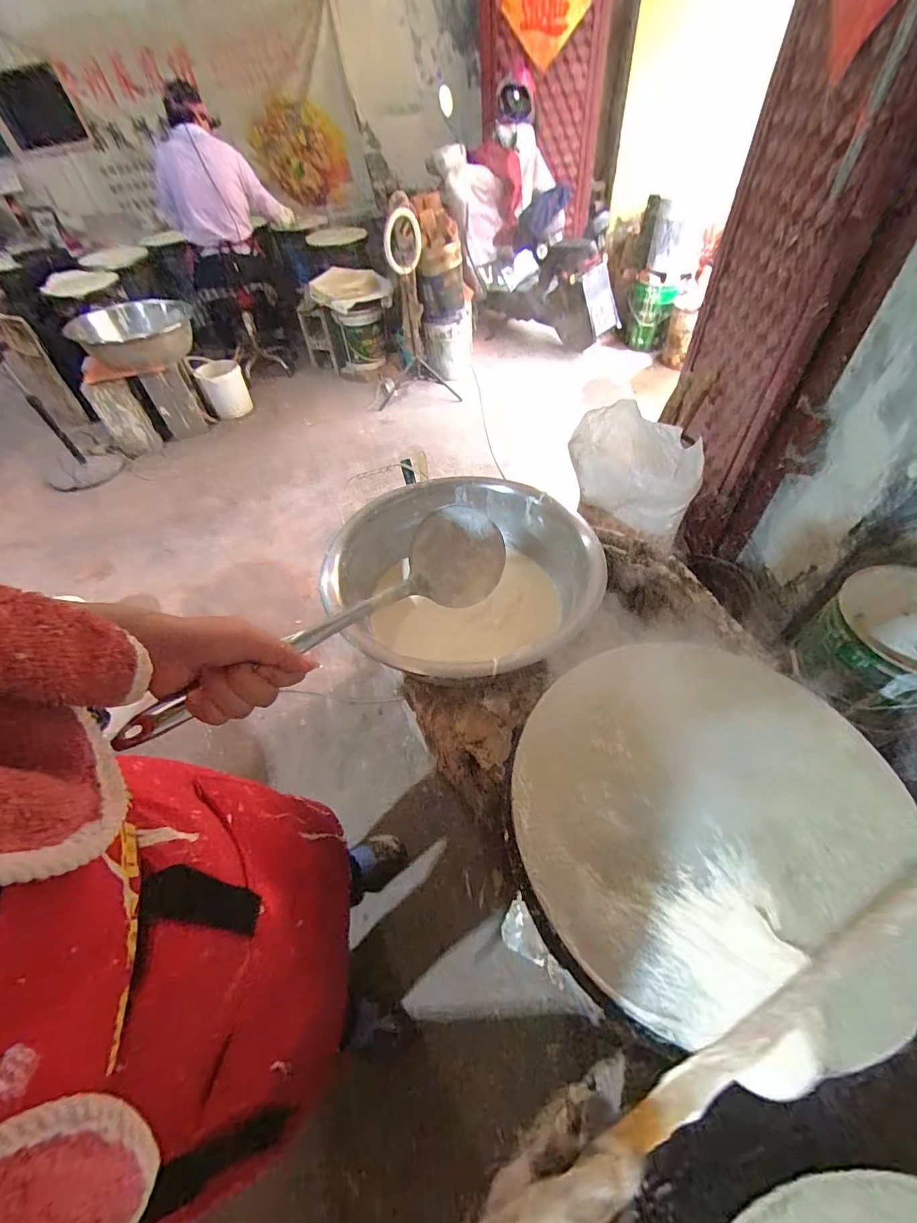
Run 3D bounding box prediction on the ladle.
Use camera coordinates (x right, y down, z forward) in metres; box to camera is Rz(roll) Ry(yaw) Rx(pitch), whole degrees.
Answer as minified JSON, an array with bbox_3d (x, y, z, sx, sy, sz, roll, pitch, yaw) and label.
[{"bbox_3d":[-0.106,0.006,0.389,0.331,0.064,0.091,-30,55,-24],"label":"ladle"}]

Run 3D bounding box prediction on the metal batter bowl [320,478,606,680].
[{"bbox_3d":[-0.013,-0.062,0.898,0.460,0.173,0.496,-3,51,3],"label":"metal batter bowl"}]

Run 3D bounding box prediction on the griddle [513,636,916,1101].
[{"bbox_3d":[0.243,0.187,0.447,0.344,0.033,0.360,-3,51,3],"label":"griddle"}]

